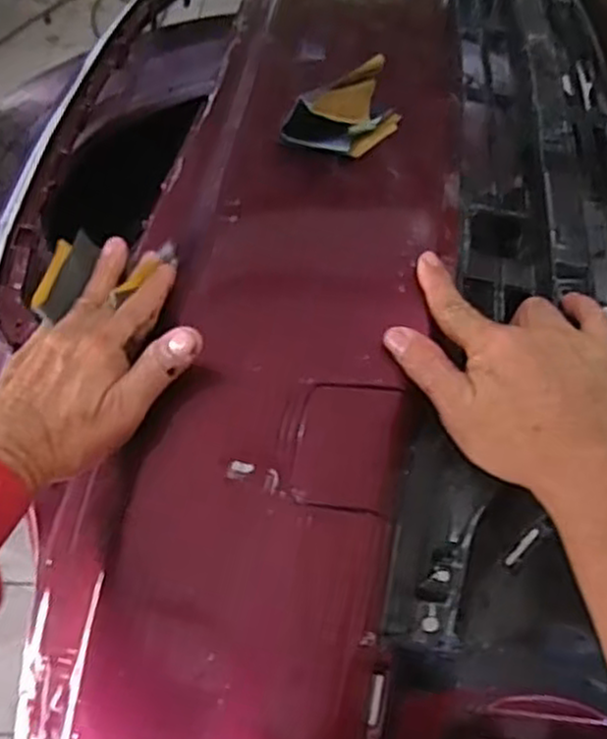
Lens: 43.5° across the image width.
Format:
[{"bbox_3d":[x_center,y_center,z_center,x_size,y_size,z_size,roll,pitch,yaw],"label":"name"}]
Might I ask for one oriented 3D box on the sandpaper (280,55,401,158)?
[{"bbox_3d":[0.031,-0.186,0.550,0.088,0.047,0.046,-21,51,-12],"label":"sandpaper"}]

